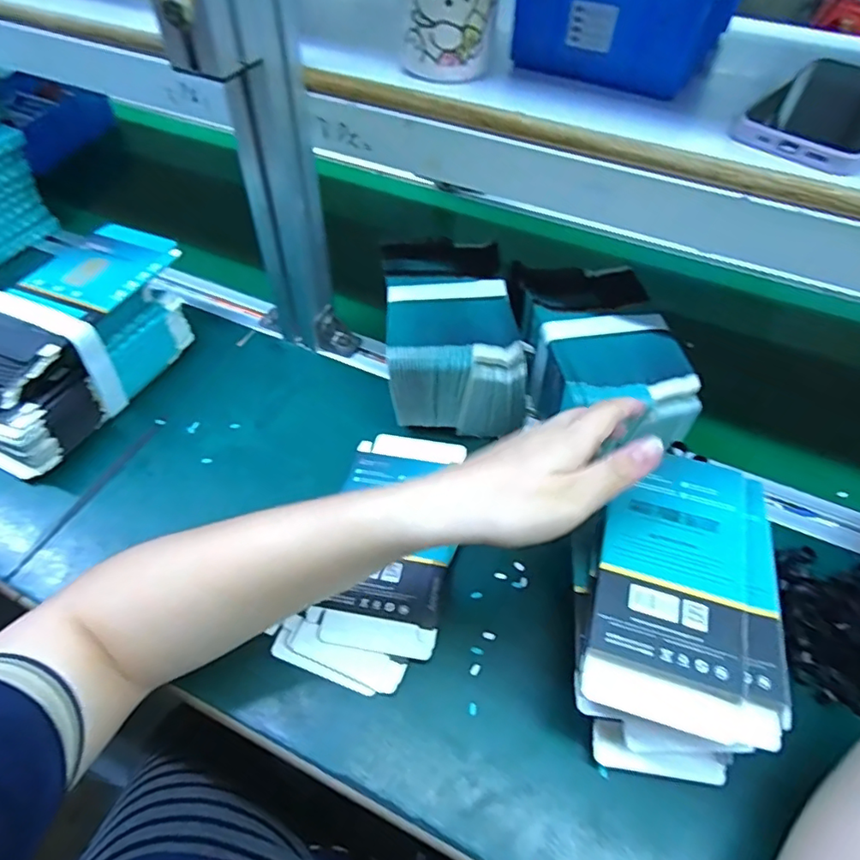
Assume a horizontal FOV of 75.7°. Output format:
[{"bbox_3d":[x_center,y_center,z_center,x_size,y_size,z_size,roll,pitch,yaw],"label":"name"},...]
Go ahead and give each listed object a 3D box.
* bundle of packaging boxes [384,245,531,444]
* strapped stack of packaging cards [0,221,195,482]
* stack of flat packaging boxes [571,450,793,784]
[{"bbox_3d":[0.017,-0.072,0.482,0.111,0.095,0.146,-1,51,-4],"label":"bundle of packaging boxes"},{"bbox_3d":[-0.306,-0.077,0.480,0.109,0.091,0.223,24,56,16],"label":"strapped stack of packaging cards"},{"bbox_3d":[0.144,0.112,0.346,0.118,0.095,0.175,9,53,5],"label":"stack of flat packaging boxes"}]

